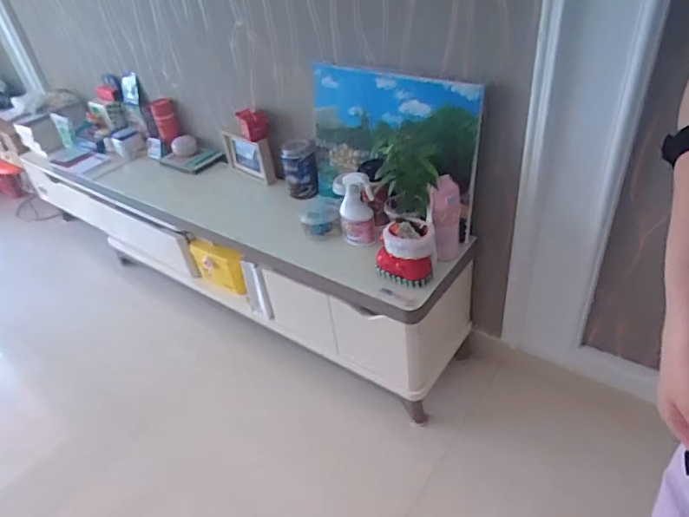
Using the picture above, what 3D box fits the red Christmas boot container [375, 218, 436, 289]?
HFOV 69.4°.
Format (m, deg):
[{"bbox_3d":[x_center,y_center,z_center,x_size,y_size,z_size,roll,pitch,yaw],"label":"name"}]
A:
[{"bbox_3d":[0.135,-0.005,1.122,0.126,0.139,0.108,-3,38,7],"label":"red Christmas boot container"}]

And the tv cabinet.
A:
[{"bbox_3d":[-0.452,-0.054,1.653,1.698,0.355,0.319,16,44,27],"label":"tv cabinet"}]

